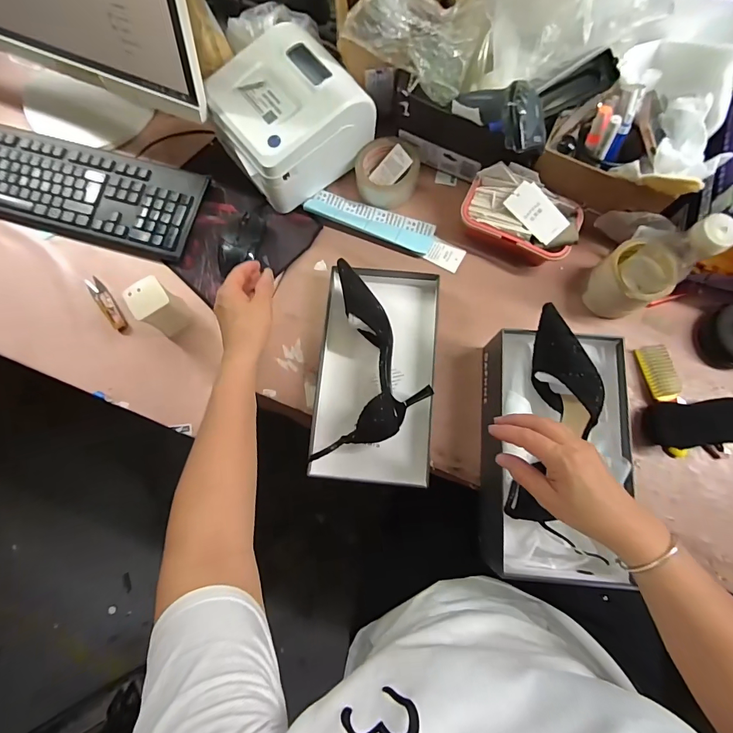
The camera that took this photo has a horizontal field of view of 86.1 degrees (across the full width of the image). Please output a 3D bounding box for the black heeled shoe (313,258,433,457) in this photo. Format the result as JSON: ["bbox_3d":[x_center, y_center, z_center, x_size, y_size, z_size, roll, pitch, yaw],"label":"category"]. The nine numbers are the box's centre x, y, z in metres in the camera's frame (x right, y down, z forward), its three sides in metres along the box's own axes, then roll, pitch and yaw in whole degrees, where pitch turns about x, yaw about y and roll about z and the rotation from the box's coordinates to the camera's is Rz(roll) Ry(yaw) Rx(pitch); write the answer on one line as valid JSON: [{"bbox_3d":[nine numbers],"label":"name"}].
[{"bbox_3d":[0.016,-0.005,0.544,0.149,0.063,0.278,7,79,2],"label":"black heeled shoe"}]

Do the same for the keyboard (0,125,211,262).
[{"bbox_3d":[-0.483,-0.291,0.636,0.438,0.025,0.147,16,80,4],"label":"keyboard"}]

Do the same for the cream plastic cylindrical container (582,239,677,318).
[{"bbox_3d":[0.372,-0.124,0.554,0.089,0.078,0.084,0,79,1],"label":"cream plastic cylindrical container"}]

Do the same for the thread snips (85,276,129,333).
[{"bbox_3d":[-0.401,-0.097,0.608,0.026,0.011,0.105,-39,81,-6],"label":"thread snips"}]

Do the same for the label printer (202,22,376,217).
[{"bbox_3d":[-0.110,-0.368,0.590,0.199,0.125,0.175,-37,81,-6],"label":"label printer"}]

